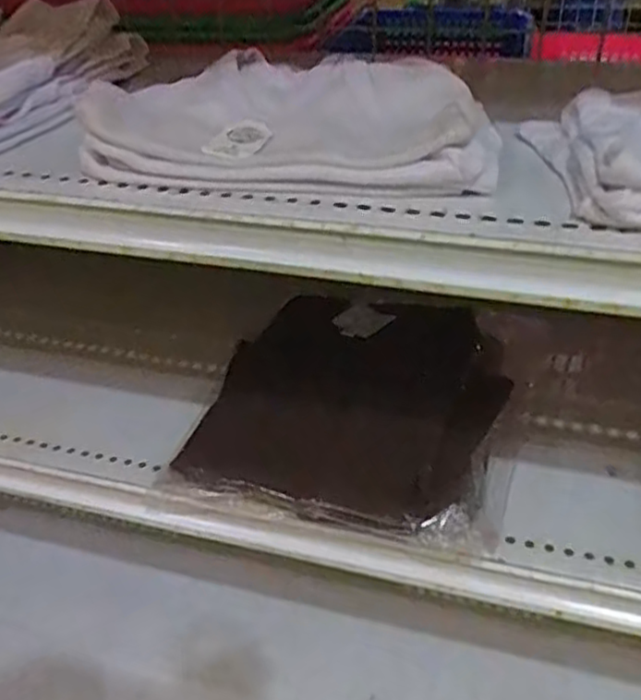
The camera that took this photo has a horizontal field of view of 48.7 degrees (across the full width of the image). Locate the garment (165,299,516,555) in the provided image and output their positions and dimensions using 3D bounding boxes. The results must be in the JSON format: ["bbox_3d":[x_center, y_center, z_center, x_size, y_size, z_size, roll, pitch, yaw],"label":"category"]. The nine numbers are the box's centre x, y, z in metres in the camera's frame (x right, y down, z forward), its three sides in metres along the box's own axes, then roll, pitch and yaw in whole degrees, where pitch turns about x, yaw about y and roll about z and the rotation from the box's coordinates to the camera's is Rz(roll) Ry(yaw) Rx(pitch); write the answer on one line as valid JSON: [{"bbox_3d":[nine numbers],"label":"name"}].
[{"bbox_3d":[0.022,0.043,0.540,0.223,0.055,0.208,8,37,14],"label":"garment"}]

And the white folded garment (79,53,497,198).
[{"bbox_3d":[-0.012,-0.138,0.417,0.225,0.038,0.138,6,37,11],"label":"white folded garment"}]

